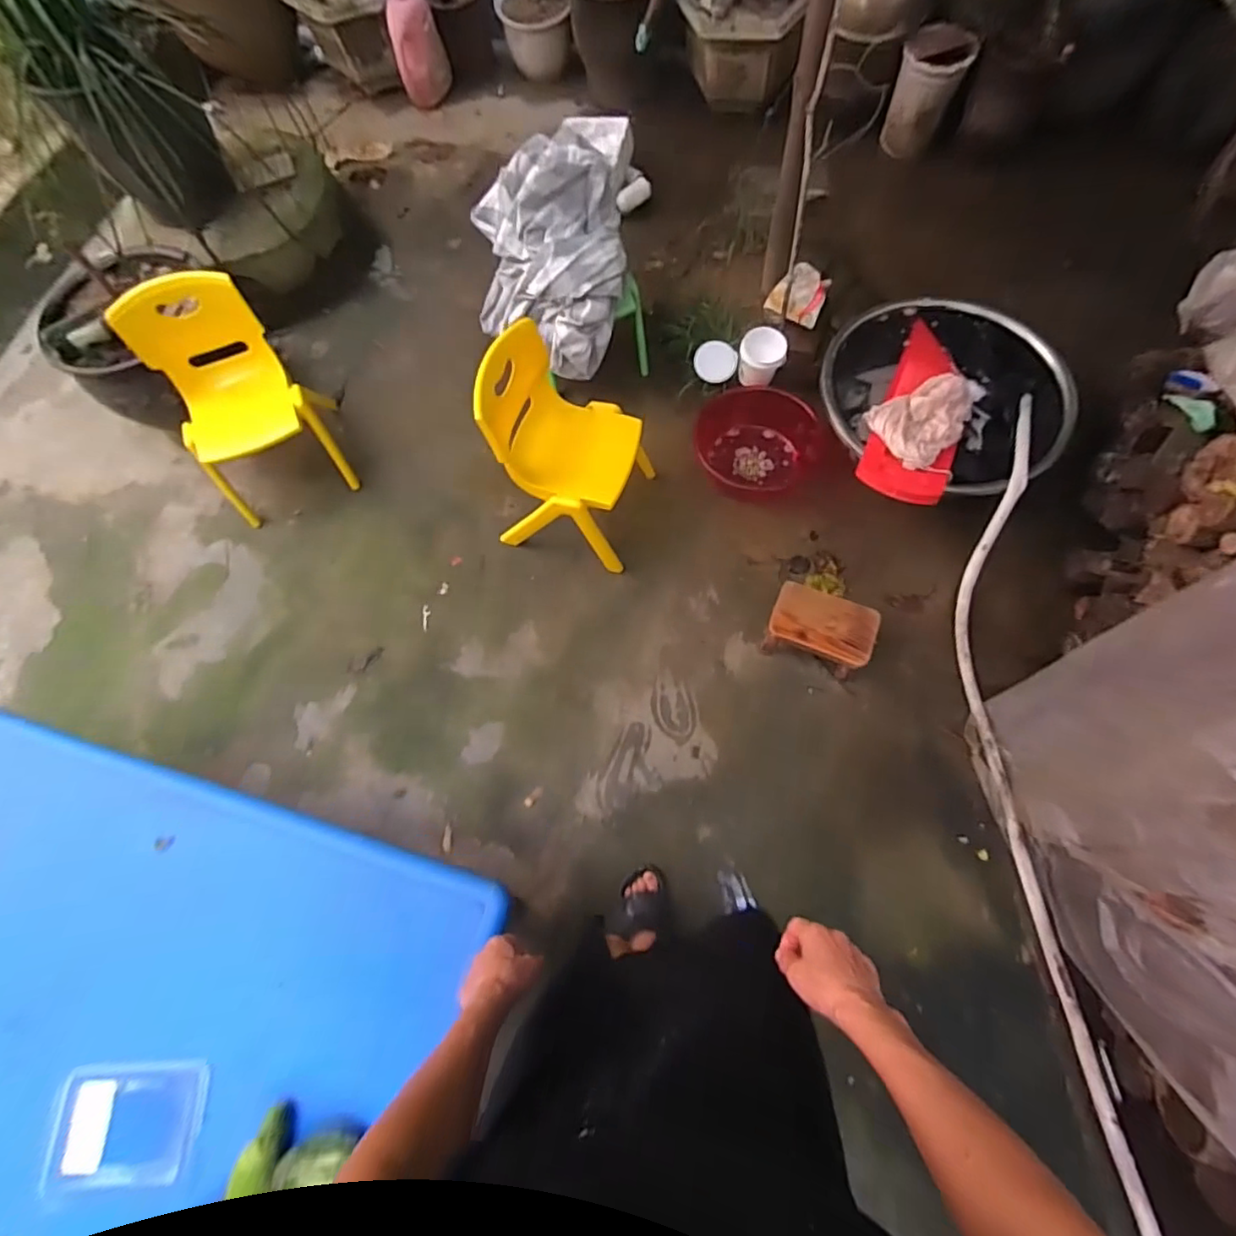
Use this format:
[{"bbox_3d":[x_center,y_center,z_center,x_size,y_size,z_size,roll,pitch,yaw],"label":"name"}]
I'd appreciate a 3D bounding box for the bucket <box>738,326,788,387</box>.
[{"bbox_3d":[0.403,-0.726,1.610,0.124,0.126,0.127,-1,70,3],"label":"bucket"}]

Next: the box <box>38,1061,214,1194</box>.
[{"bbox_3d":[-0.649,0.665,0.758,0.178,0.046,0.124,-4,70,1],"label":"box"}]

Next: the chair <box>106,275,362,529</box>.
[{"bbox_3d":[-0.992,-0.565,1.511,0.348,0.416,0.420,-28,71,-7],"label":"chair"}]

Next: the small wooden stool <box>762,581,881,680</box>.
[{"bbox_3d":[0.476,0.031,1.369,0.229,0.118,0.151,23,73,11],"label":"small wooden stool"}]

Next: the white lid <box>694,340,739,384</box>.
[{"bbox_3d":[0.275,-0.722,1.623,0.119,0.106,0.021,15,29,20],"label":"white lid"}]

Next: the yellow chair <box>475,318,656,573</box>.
[{"bbox_3d":[-0.111,-0.393,1.379,0.321,0.458,0.345,22,72,10],"label":"yellow chair"}]

